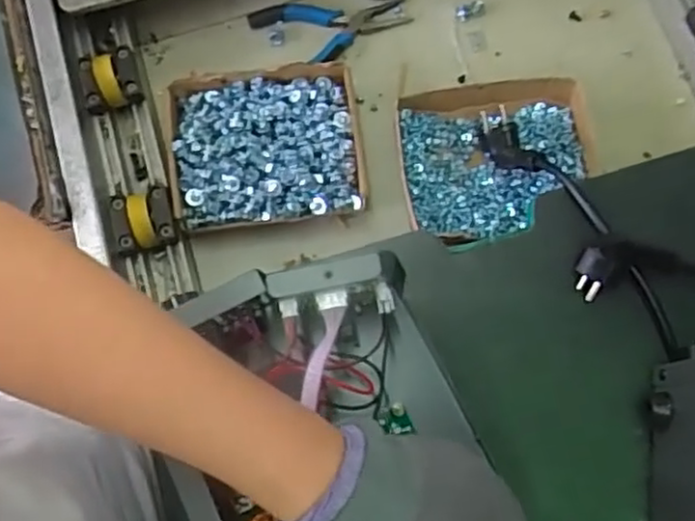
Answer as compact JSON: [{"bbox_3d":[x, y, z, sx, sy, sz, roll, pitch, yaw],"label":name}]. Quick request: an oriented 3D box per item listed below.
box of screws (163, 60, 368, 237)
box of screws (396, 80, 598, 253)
[{"bbox_3d":[-0.077,-0.104,0.660,0.174,0.032,0.144,-8,75,-1],"label":"box of screws"},{"bbox_3d":[0.140,-0.090,0.658,0.178,0.035,0.145,-8,75,-2],"label":"box of screws"}]

